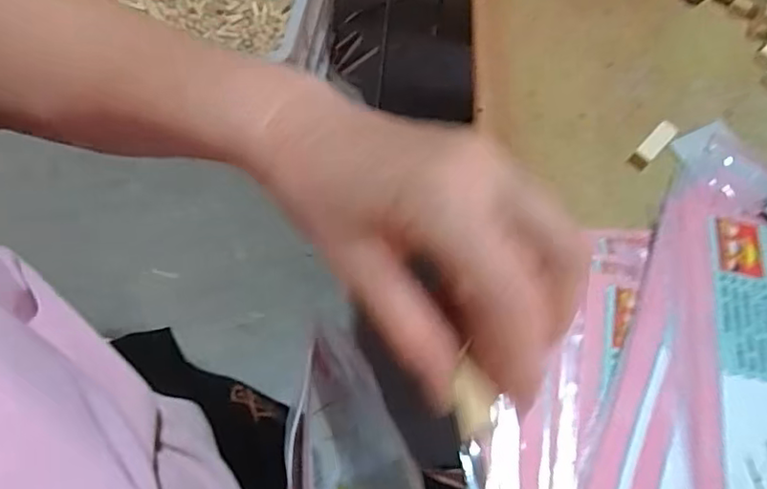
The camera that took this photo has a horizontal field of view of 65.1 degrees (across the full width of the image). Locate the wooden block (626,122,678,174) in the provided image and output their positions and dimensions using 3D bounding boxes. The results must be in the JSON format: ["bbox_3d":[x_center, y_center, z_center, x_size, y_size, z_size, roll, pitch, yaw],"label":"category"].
[{"bbox_3d":[0.152,-0.056,0.338,0.010,0.010,0.032,43,71,13],"label":"wooden block"}]

